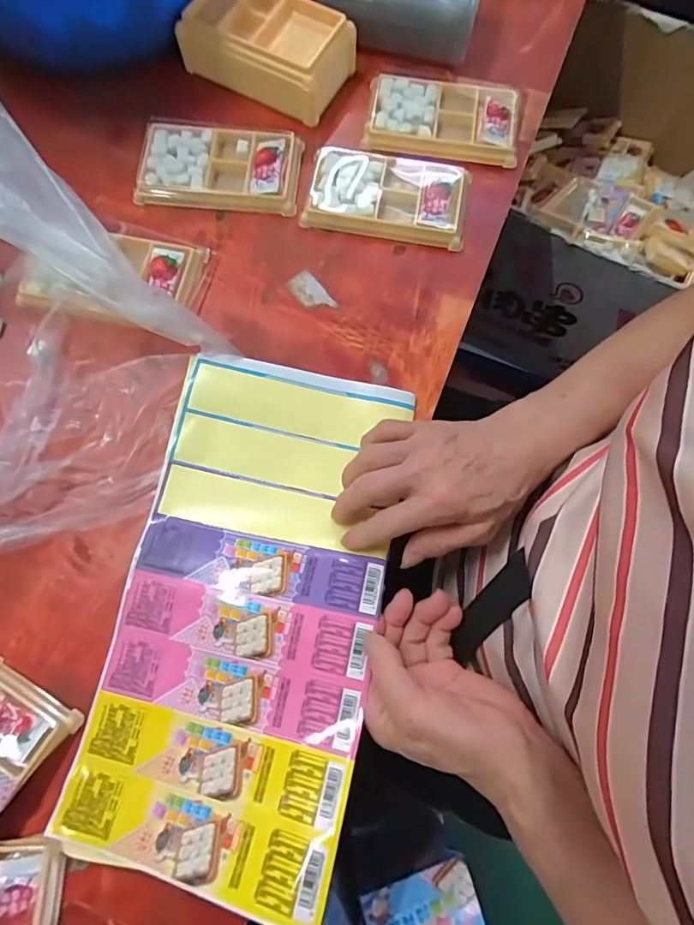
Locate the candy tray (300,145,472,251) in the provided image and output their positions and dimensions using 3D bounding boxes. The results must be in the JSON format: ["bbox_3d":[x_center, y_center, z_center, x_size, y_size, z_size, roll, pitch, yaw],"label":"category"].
[{"bbox_3d":[0.036,-0.233,0.423,0.135,0.017,0.080,10,76,3],"label":"candy tray"}]

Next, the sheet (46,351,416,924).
[{"bbox_3d":[-0.067,0.087,0.335,0.179,0.041,0.330,6,71,2],"label":"sheet"}]

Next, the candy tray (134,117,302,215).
[{"bbox_3d":[-0.111,-0.262,0.433,0.137,0.014,0.085,4,76,1],"label":"candy tray"}]

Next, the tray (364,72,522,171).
[{"bbox_3d":[0.088,-0.315,0.448,0.134,0.017,0.084,7,76,2],"label":"tray"}]

